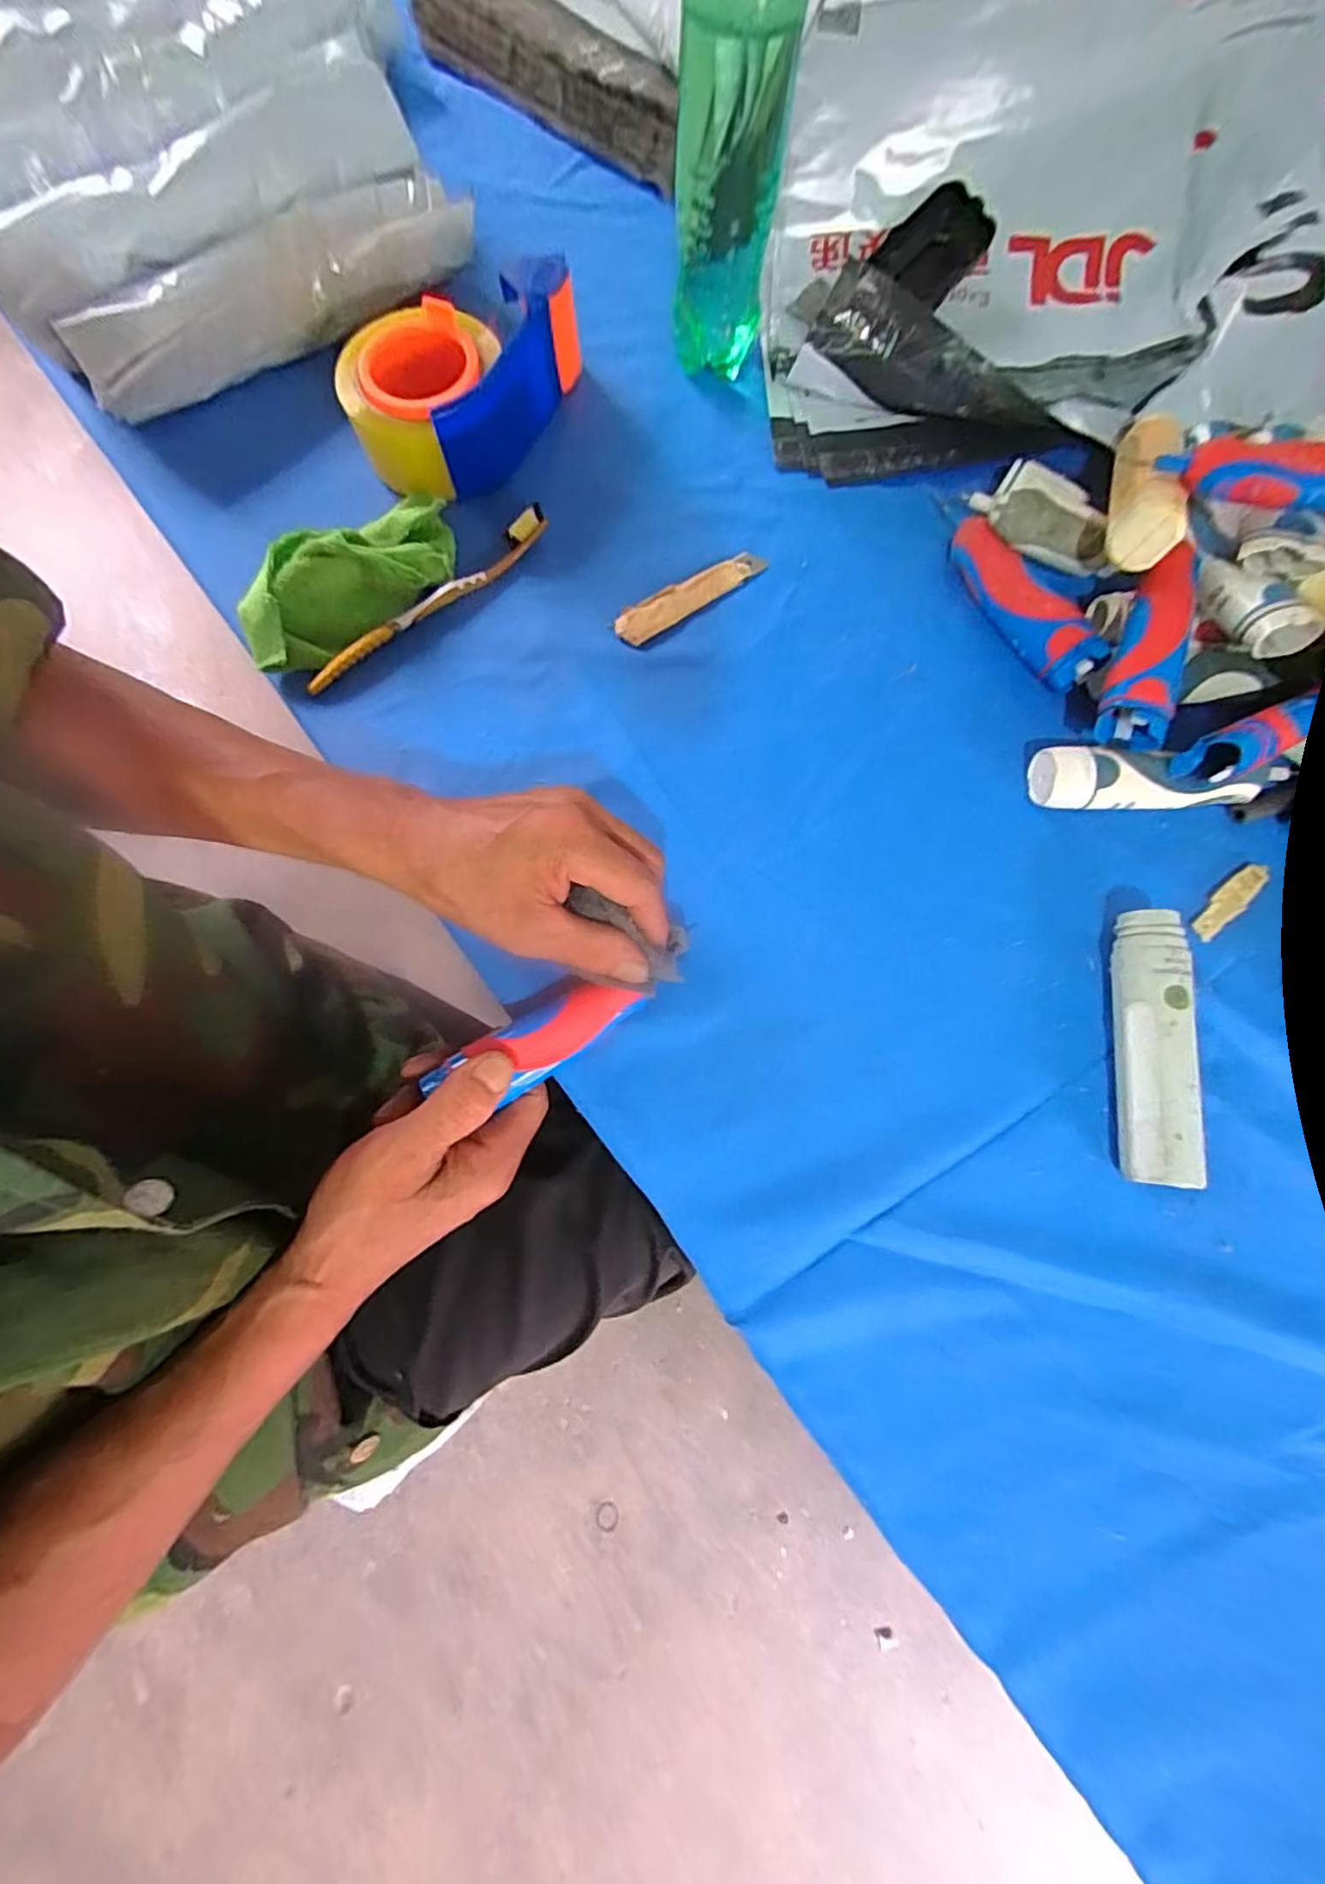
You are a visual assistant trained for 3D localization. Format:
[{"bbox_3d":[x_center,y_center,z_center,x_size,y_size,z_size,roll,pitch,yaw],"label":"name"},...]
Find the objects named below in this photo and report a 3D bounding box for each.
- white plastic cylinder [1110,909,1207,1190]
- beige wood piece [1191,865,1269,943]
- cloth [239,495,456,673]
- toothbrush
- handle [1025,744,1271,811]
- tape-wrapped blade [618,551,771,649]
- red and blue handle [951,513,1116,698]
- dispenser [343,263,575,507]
[{"bbox_3d":[0.257,0.054,0.338,0.030,0.035,0.139,5,77,1],"label":"white plastic cylinder"},{"bbox_3d":[0.332,-0.024,0.372,0.060,0.004,0.017,-41,81,-8],"label":"beige wood piece"},{"bbox_3d":[-0.195,-0.227,0.394,0.148,0.035,0.070,-37,80,-8],"label":"cloth"},{"bbox_3d":[-0.145,-0.214,0.400,0.184,0.018,0.012,-42,81,-9],"label":"toothbrush"},{"bbox_3d":[0.286,-0.095,0.377,0.129,0.027,0.033,1,77,0],"label":"handle"},{"bbox_3d":[0.018,-0.226,0.413,0.109,0.006,0.022,-34,80,-7],"label":"tape-wrapped blade"},{"bbox_3d":[0.223,-0.215,0.404,0.030,0.031,0.125,-34,80,-7],"label":"red and blue handle"},{"bbox_3d":[-0.132,-0.364,0.417,0.111,0.058,0.146,20,78,4],"label":"dispenser"}]

